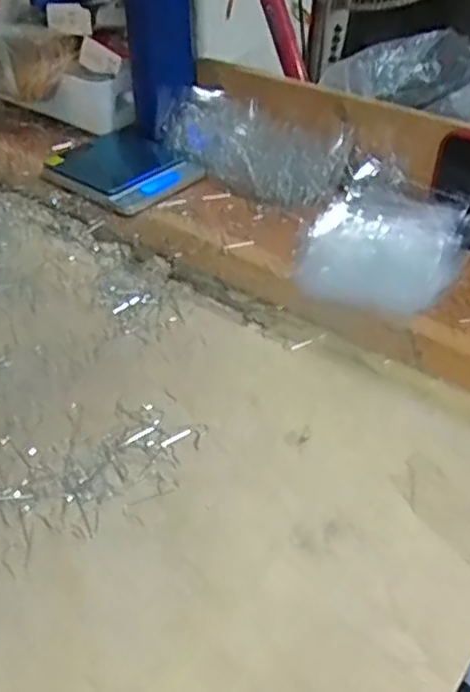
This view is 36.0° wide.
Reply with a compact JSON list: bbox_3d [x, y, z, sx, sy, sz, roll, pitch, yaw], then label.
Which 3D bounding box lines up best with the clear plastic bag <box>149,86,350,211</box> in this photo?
[{"bbox_3d":[0.016,-0.197,0.707,0.192,0.060,0.076,29,49,30],"label":"clear plastic bag"}]

